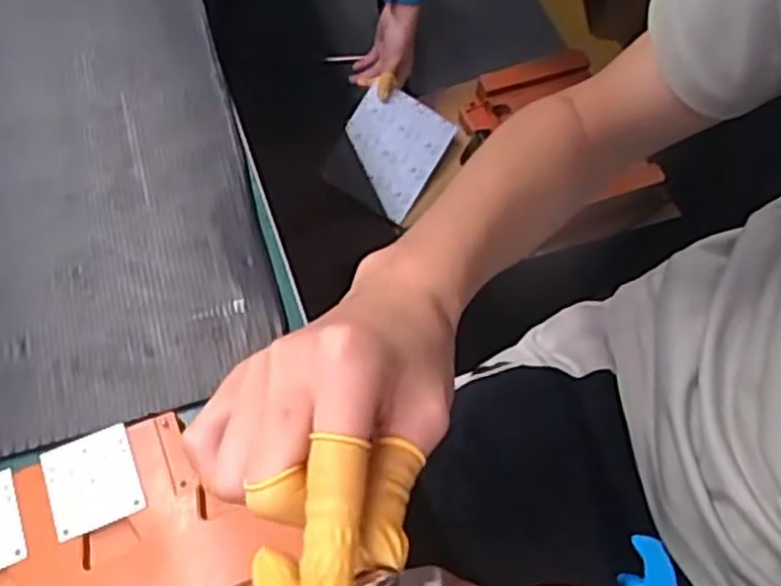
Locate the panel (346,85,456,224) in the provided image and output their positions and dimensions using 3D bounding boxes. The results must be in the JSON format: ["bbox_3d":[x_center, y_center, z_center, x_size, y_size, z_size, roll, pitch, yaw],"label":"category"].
[{"bbox_3d":[0.000,-0.213,1.135,0.140,0.008,0.167,32,82,-2],"label":"panel"}]

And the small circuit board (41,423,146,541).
[{"bbox_3d":[-0.152,0.095,0.394,0.045,0.004,0.048,-20,65,-8],"label":"small circuit board"}]

